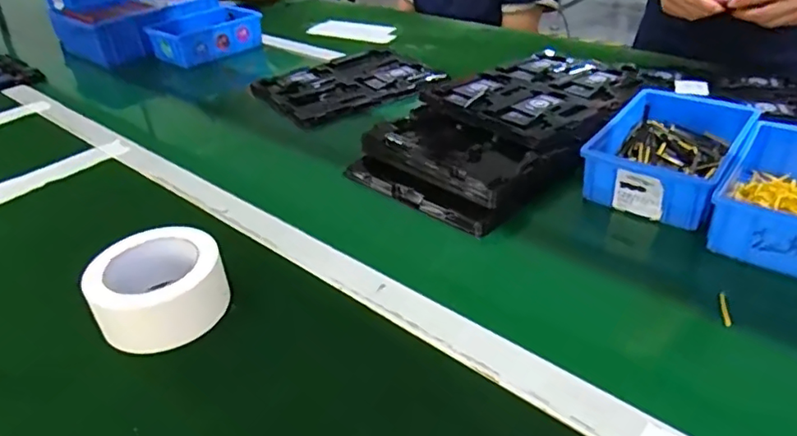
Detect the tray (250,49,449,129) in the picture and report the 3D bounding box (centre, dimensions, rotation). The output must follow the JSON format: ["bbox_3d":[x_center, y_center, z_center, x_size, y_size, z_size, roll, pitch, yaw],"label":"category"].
[{"bbox_3d":[-0.080,-0.229,0.964,0.265,0.018,0.228,-24,39,-28],"label":"tray"}]

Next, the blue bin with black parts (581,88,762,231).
[{"bbox_3d":[0.313,-0.079,0.659,0.136,0.057,0.210,22,41,34],"label":"blue bin with black parts"}]

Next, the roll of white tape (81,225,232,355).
[{"bbox_3d":[-0.209,0.063,0.508,0.109,0.059,0.102,-17,36,-19],"label":"roll of white tape"}]

